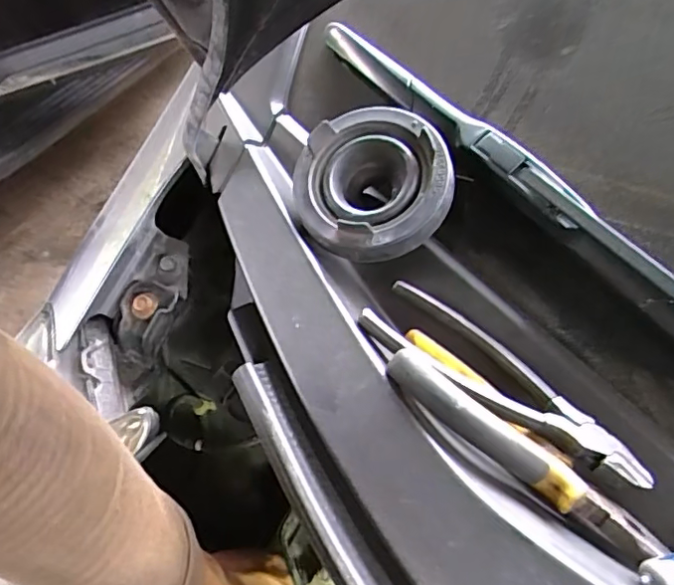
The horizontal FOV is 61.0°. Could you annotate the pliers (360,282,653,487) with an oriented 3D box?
[{"bbox_3d":[0.081,0.039,0.273,0.144,0.025,0.046,29,61,21],"label":"pliers"}]

